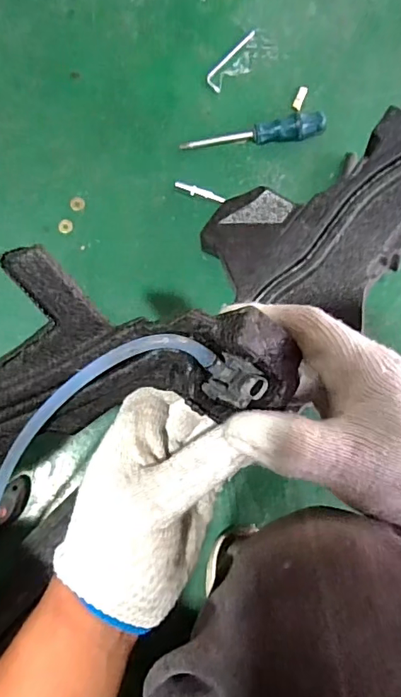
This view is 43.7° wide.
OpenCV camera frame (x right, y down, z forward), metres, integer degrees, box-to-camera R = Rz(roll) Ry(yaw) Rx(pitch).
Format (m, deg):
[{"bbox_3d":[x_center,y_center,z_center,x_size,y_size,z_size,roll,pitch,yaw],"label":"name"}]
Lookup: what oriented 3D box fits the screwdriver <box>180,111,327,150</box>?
[{"bbox_3d":[0.073,-0.283,0.670,0.192,0.032,0.028,-11,83,-6],"label":"screwdriver"}]

